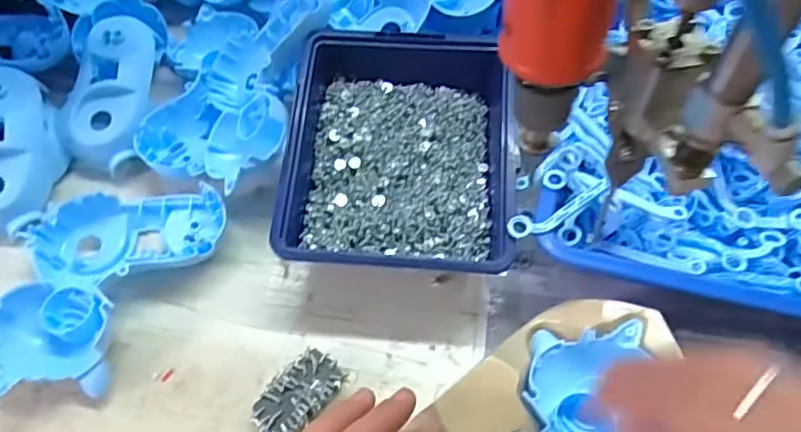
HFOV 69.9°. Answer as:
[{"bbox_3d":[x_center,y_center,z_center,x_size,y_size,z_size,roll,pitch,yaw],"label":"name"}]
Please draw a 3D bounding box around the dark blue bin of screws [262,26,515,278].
[{"bbox_3d":[0.001,-0.040,0.389,0.144,0.056,0.172,1,59,3],"label":"dark blue bin of screws"}]

